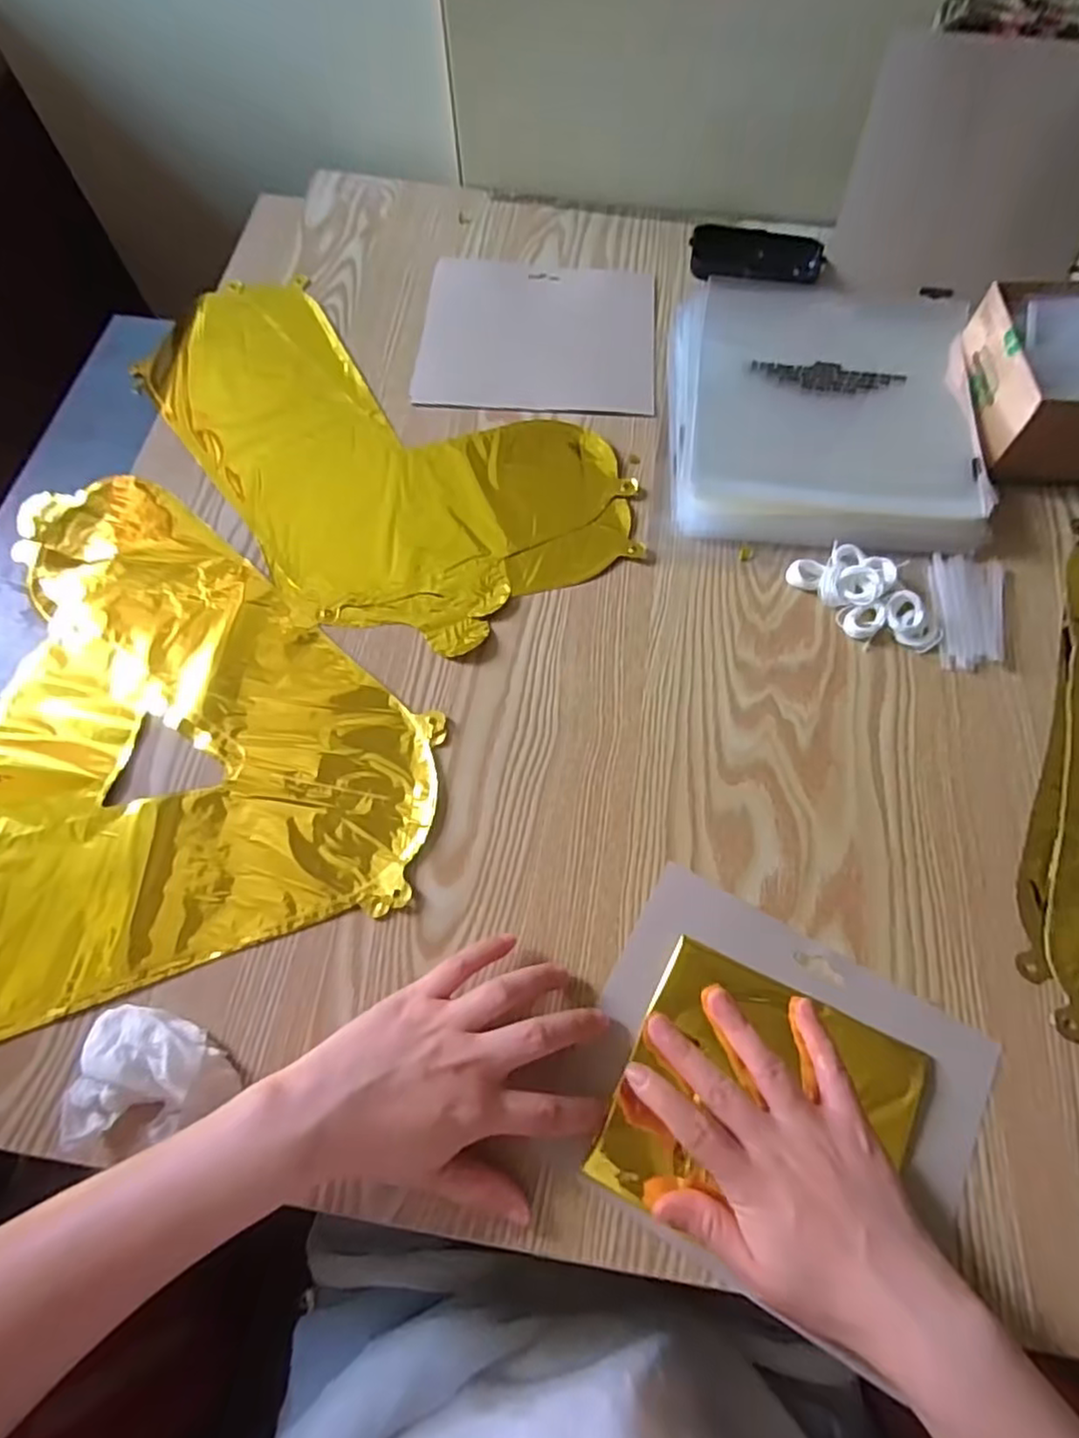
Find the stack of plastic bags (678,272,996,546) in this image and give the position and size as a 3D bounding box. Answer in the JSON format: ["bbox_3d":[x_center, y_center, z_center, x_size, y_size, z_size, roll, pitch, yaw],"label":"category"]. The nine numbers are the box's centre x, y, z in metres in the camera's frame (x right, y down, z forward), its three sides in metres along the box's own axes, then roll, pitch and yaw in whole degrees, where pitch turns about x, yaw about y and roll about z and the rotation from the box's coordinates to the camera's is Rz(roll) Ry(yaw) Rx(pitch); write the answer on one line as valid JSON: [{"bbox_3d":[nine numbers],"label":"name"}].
[{"bbox_3d":[0.209,-0.247,0.510,0.211,0.034,0.263,3,67,2],"label":"stack of plastic bags"}]

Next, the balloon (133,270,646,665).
[{"bbox_3d":[-0.131,-0.225,0.520,0.242,0.008,0.408,-34,71,-13],"label":"balloon"}]

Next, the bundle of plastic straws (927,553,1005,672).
[{"bbox_3d":[0.289,-0.072,0.449,0.050,0.008,0.086,6,67,3],"label":"bundle of plastic straws"}]

